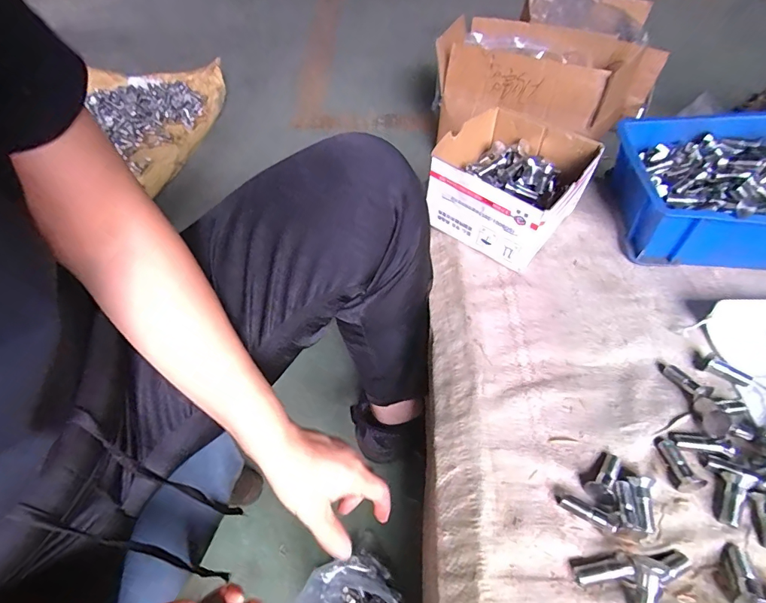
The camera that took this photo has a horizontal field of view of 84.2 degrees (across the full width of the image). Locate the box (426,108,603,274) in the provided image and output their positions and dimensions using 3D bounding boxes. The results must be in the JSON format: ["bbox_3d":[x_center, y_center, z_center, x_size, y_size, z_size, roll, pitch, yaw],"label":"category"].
[{"bbox_3d":[0.136,-0.128,0.469,0.140,0.087,0.146,32,57,23],"label":"box"}]

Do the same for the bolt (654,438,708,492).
[{"bbox_3d":[0.218,0.119,0.314,0.016,0.013,0.040,-11,51,-9],"label":"bolt"}]

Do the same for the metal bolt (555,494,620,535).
[{"bbox_3d":[0.142,0.146,0.295,0.037,0.010,0.011,28,56,22],"label":"metal bolt"}]

